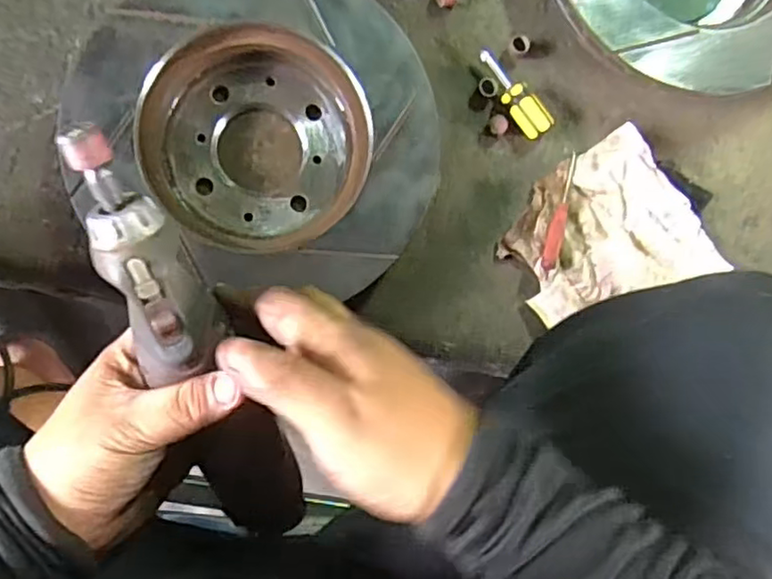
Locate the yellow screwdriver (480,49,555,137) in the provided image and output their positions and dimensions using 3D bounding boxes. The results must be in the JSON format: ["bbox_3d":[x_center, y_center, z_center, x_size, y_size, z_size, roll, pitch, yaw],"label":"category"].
[{"bbox_3d":[0.098,-0.152,0.495,0.023,0.020,0.076,-38,93,-7],"label":"yellow screwdriver"}]

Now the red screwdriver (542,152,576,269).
[{"bbox_3d":[0.138,-0.061,0.500,0.015,0.009,0.099,20,72,-6],"label":"red screwdriver"}]

